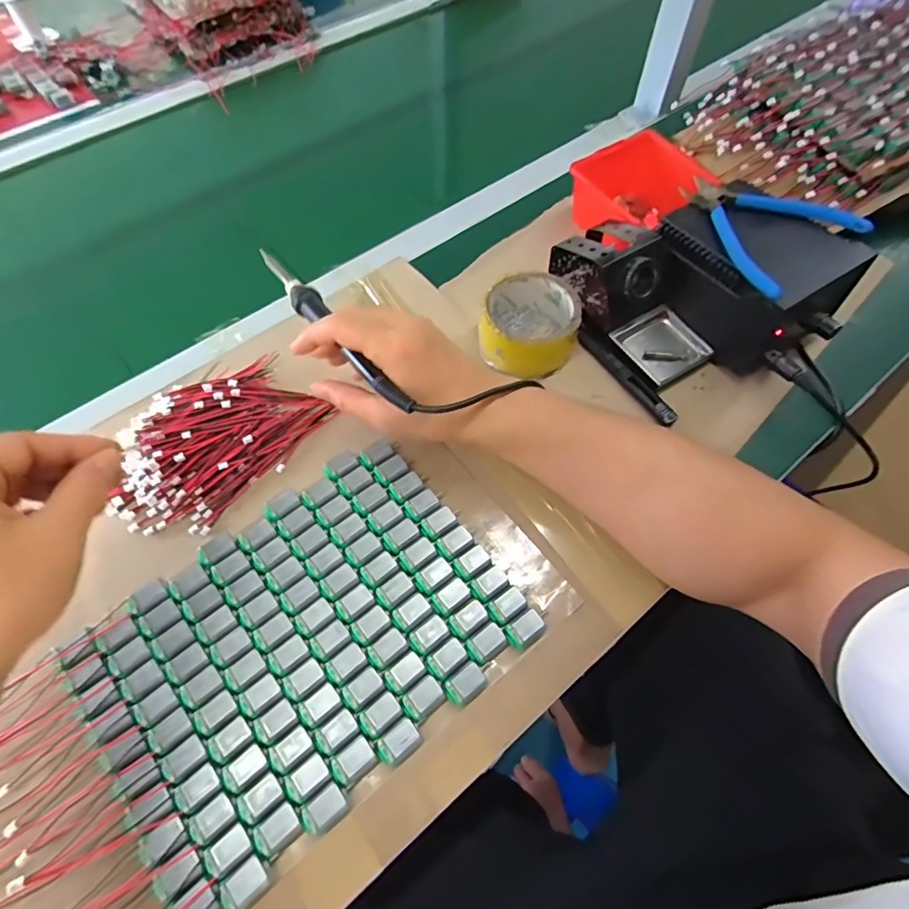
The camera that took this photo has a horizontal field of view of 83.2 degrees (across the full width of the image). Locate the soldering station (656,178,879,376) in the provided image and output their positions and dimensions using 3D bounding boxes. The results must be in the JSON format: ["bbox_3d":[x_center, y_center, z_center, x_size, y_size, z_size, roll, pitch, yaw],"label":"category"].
[{"bbox_3d":[0.258,-0.155,0.453,0.107,0.086,0.154,-27,64,-13],"label":"soldering station"}]

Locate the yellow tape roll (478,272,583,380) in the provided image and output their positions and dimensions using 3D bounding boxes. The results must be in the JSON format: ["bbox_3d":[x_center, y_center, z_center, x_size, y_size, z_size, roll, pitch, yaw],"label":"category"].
[{"bbox_3d":[0.067,-0.116,0.459,0.082,0.045,0.083,-1,62,1],"label":"yellow tape roll"}]

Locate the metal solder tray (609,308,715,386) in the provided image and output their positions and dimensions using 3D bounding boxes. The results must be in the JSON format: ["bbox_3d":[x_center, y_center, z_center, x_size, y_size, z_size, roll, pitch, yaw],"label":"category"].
[{"bbox_3d":[0.187,-0.103,0.473,0.068,0.012,0.071,-28,64,-13],"label":"metal solder tray"}]

